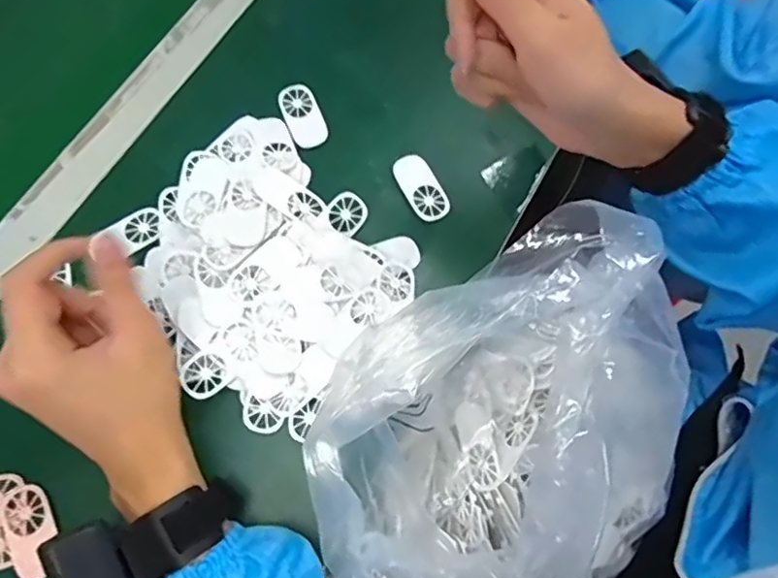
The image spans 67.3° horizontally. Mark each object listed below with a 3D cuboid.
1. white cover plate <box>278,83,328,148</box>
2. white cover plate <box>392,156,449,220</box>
[{"bbox_3d":[-0.070,-0.141,0.475,0.027,0.004,0.061,-21,74,-7],"label":"white cover plate"},{"bbox_3d":[0.026,-0.081,0.461,0.029,0.004,0.059,-26,75,-8],"label":"white cover plate"}]

